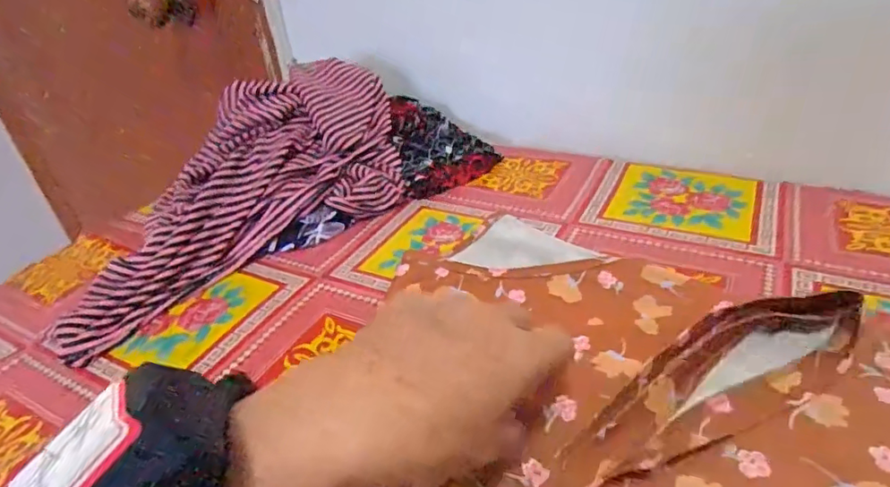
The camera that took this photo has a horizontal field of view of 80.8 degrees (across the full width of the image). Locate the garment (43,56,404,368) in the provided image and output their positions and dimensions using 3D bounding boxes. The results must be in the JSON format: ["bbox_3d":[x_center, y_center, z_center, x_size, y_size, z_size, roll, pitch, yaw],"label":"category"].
[{"bbox_3d":[-0.172,-0.048,0.478,0.169,0.101,0.381,17,53,32],"label":"garment"}]

